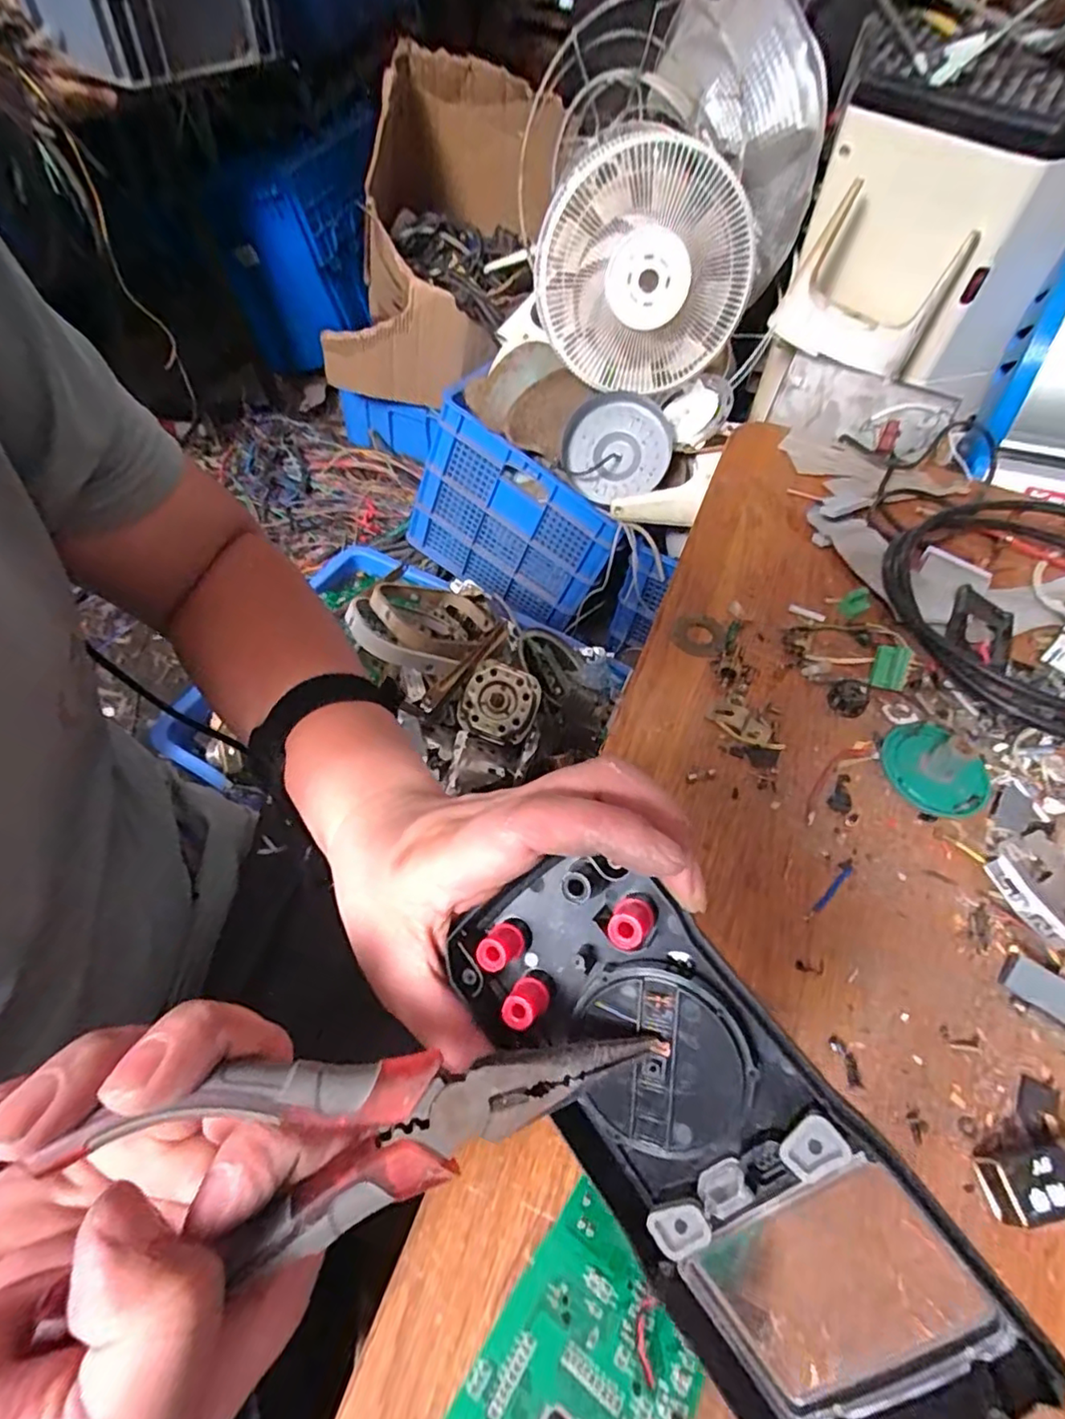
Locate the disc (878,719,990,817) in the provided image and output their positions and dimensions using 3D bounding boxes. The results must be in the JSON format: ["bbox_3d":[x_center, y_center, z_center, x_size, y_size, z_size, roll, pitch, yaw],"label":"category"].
[{"bbox_3d":[0.267,0.033,0.394,0.064,0.031,0.068,-26,60,-21],"label":"disc"}]

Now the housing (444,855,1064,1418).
[{"bbox_3d":[0.047,0.128,0.179,0.081,0.025,0.181,-45,74,12],"label":"housing"}]

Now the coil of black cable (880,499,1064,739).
[{"bbox_3d":[0.407,-0.084,0.478,0.246,0.034,0.247,1,54,-2],"label":"coil of black cable"}]

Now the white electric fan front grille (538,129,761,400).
[{"bbox_3d":[0.157,-0.640,0.901,0.321,0.281,0.085,11,55,1],"label":"white electric fan front grille"}]

